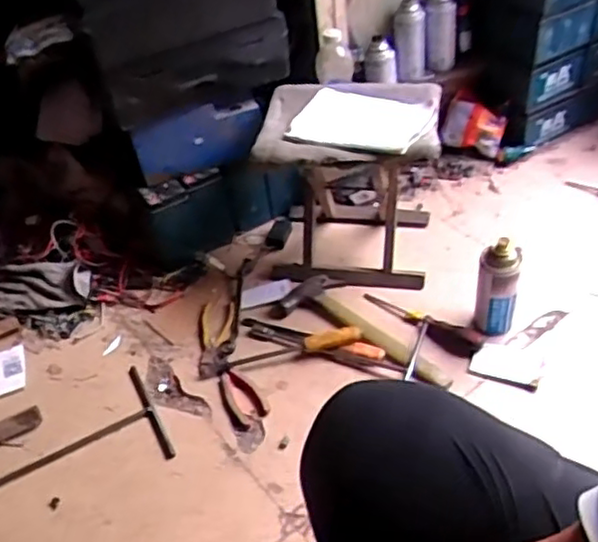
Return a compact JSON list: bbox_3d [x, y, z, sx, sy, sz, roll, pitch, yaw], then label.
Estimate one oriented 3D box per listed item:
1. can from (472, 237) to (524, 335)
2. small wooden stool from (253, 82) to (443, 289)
[{"bbox_3d":[0.312,0.034,1.099,0.065,0.164,0.055,8,46,16],"label":"can"},{"bbox_3d":[0.095,-0.162,1.253,0.295,0.292,0.247,-1,44,7],"label":"small wooden stool"}]

